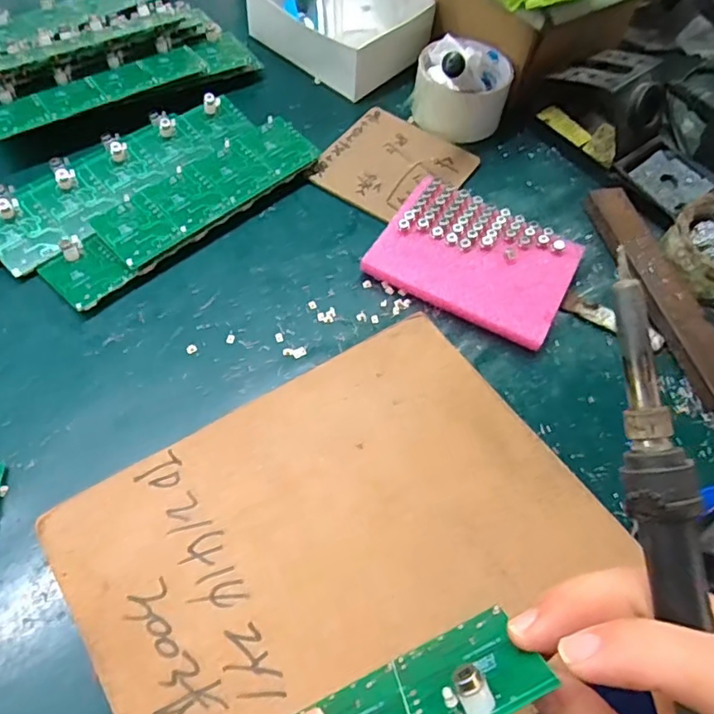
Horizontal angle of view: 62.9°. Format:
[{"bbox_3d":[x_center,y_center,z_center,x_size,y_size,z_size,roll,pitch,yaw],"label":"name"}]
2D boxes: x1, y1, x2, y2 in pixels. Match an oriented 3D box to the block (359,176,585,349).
[{"bbox_3d":[0.088,-0.073,0.432,0.135,0.018,0.106,26,59,12],"label":"block"}]

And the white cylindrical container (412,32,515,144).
[{"bbox_3d":[0.093,-0.240,0.512,0.079,0.054,0.085,2,58,-3],"label":"white cylindrical container"}]

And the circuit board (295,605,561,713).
[{"bbox_3d":[0.016,0.108,0.191,0.081,0.053,0.012,-26,93,-6],"label":"circuit board"}]

